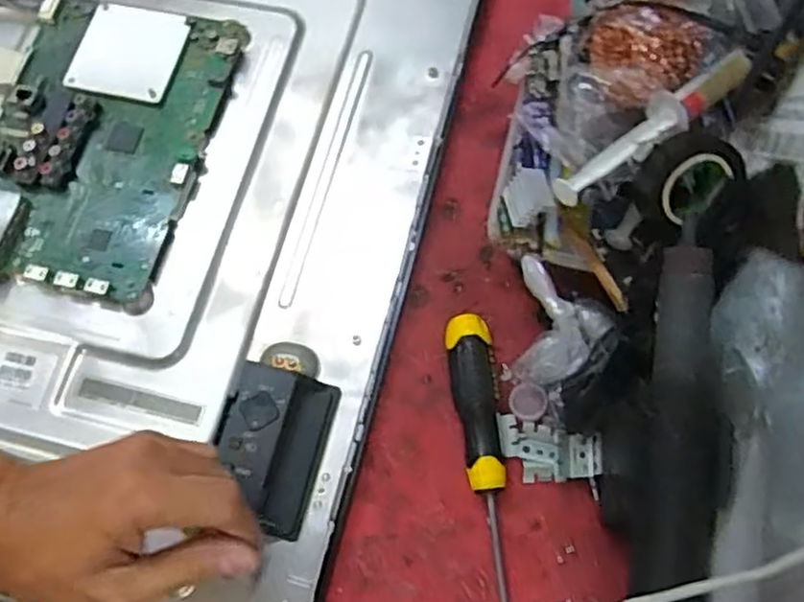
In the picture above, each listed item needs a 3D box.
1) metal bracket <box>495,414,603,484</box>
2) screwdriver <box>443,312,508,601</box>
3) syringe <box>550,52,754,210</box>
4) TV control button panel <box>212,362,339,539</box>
[{"bbox_3d":[0.089,0.085,0.429,0.053,0.009,0.044,-17,69,19],"label":"metal bracket"},{"bbox_3d":[0.049,0.130,0.411,0.026,0.023,0.251,-5,72,0],"label":"screwdriver"},{"bbox_3d":[0.141,-0.099,0.391,0.145,0.014,0.025,-39,73,-10],"label":"syringe"},{"bbox_3d":[-0.076,0.086,0.421,0.059,0.024,0.090,13,73,6],"label":"TV control button panel"}]

